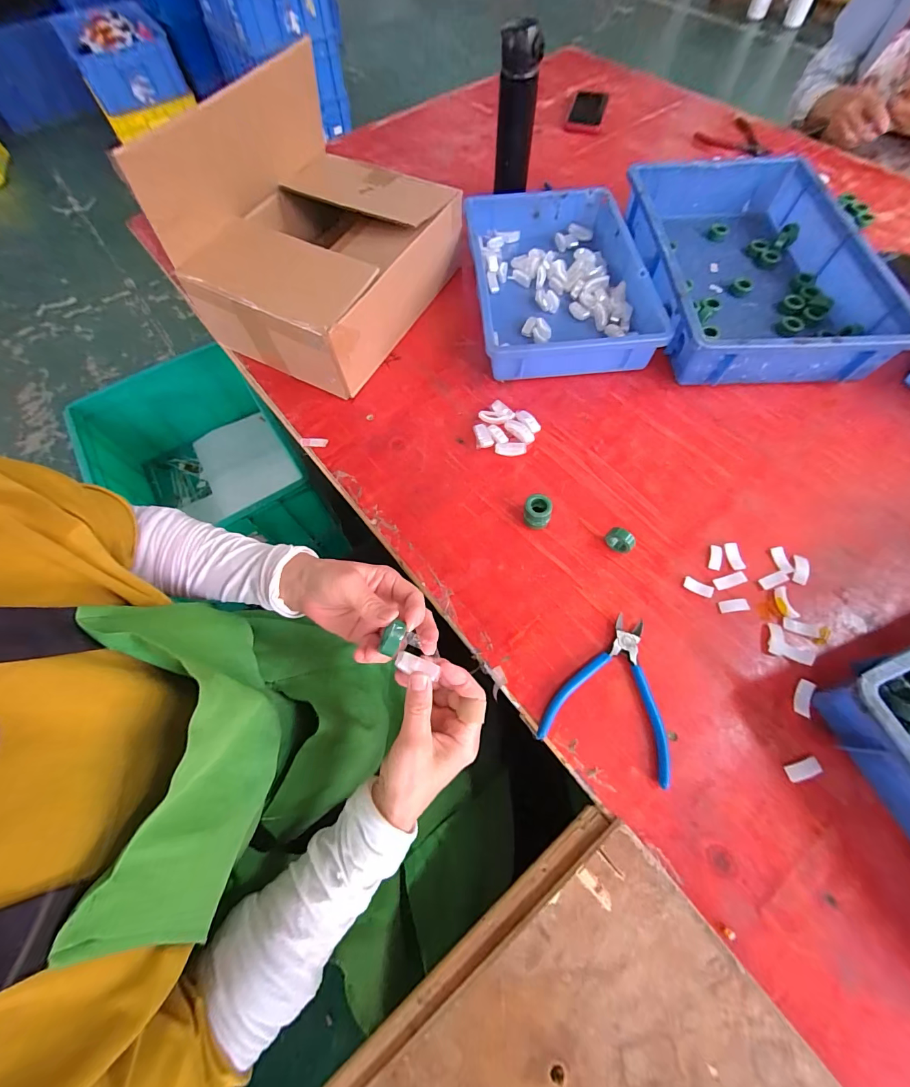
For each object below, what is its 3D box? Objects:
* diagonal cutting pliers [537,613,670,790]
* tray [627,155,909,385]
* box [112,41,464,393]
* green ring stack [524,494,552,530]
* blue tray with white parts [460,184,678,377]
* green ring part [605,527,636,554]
[{"bbox_3d":[0.158,0.140,0.388,0.117,0.011,0.138,19,67,10],"label":"diagonal cutting pliers"},{"bbox_3d":[0.437,-0.425,0.604,0.289,0.078,0.431,-2,65,1],"label":"tray"},{"bbox_3d":[-0.189,-0.434,0.555,0.276,0.212,0.346,25,68,13],"label":"box"},{"bbox_3d":[0.096,-0.036,0.463,0.030,0.028,0.031,16,67,9],"label":"green ring stack"},{"bbox_3d":[0.156,-0.407,0.611,0.250,0.064,0.362,-5,65,-1],"label":"blue tray with white parts"},{"bbox_3d":[0.184,-0.003,0.443,0.030,0.030,0.015,29,69,14],"label":"green ring part"}]

